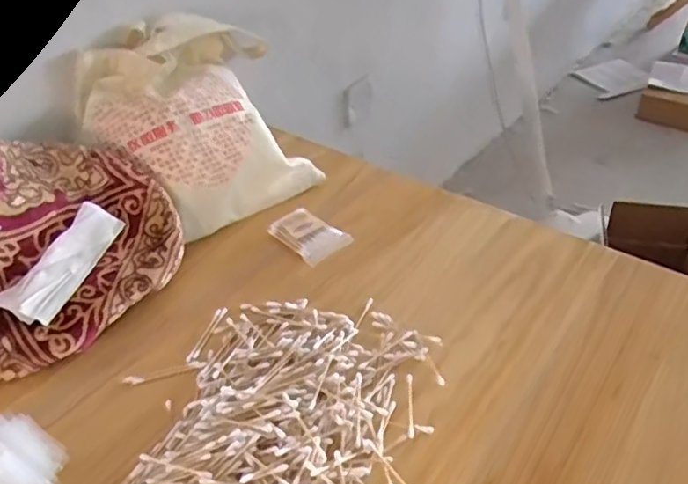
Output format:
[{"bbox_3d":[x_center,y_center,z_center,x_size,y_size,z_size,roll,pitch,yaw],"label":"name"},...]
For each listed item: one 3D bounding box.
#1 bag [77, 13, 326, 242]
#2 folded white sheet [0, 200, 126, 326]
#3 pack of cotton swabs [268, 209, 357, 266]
[{"bbox_3d":[-0.185,-0.164,0.812,0.282,0.201,0.233,-27,44,-24],"label":"bag"},{"bbox_3d":[-0.293,0.022,0.652,0.014,0.052,0.145,-22,30,47],"label":"folded white sheet"},{"bbox_3d":[-0.043,-0.011,0.754,0.062,0.012,0.093,-33,47,-29],"label":"pack of cotton swabs"}]

